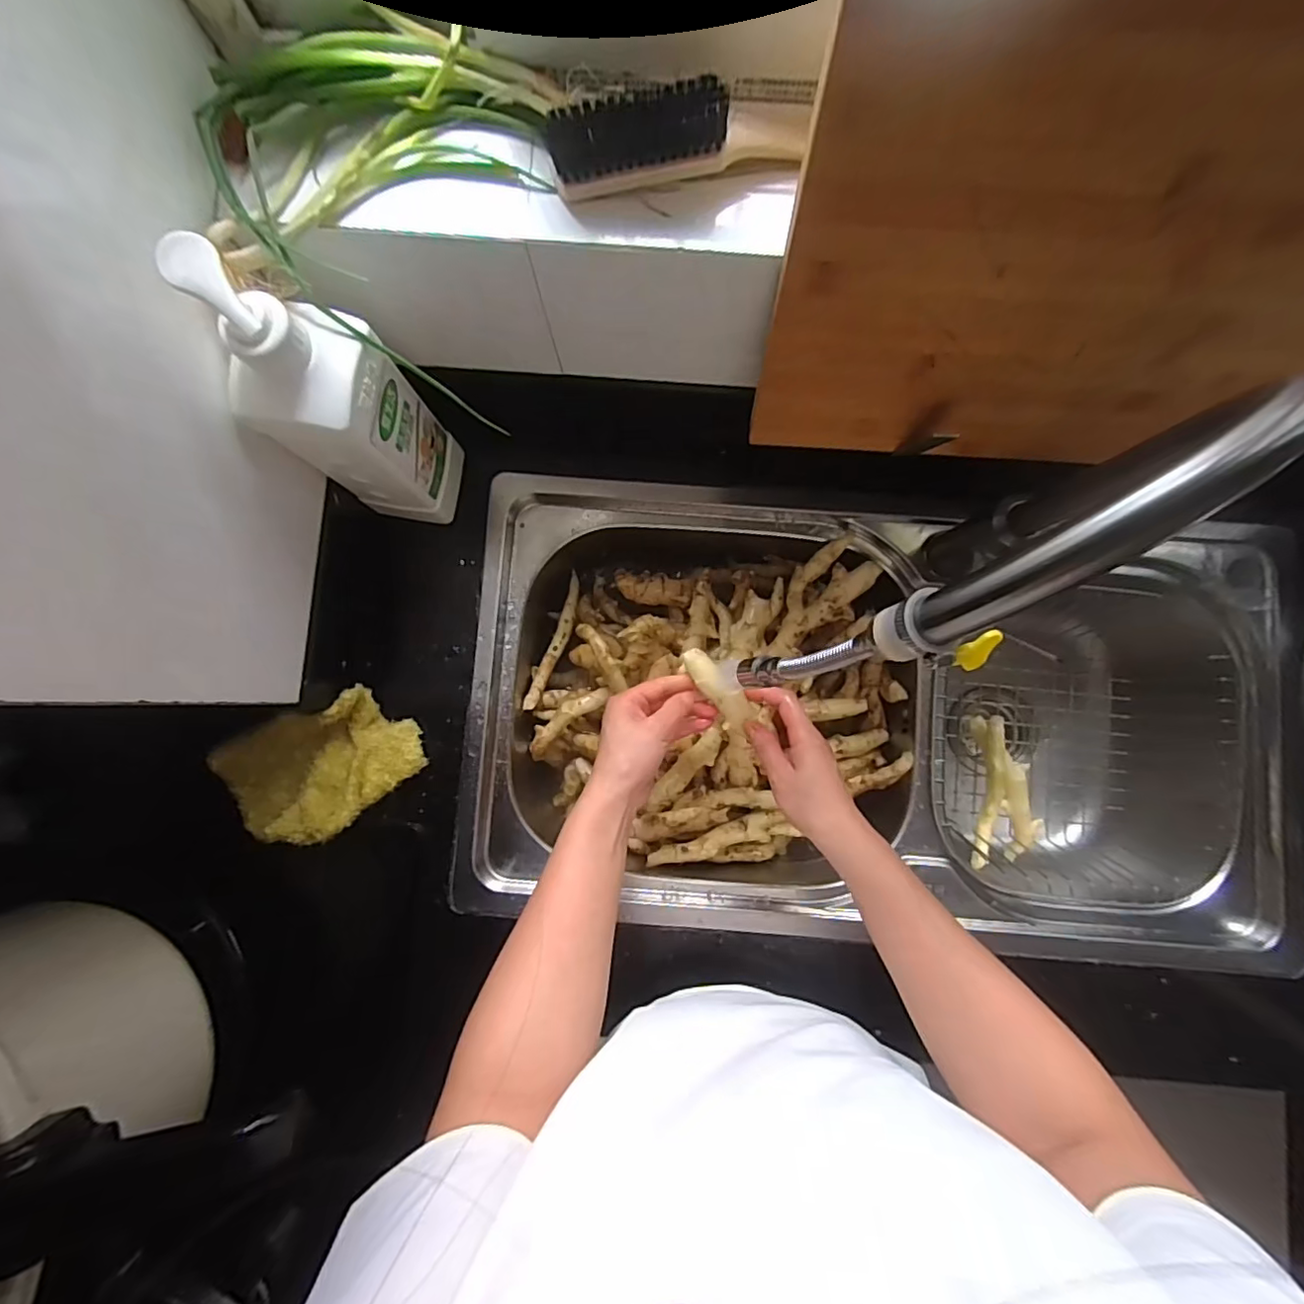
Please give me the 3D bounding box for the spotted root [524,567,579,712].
[{"bbox_3d":[-0.103,-0.010,0.629,0.018,0.016,0.157,18,71,2],"label":"spotted root"}]

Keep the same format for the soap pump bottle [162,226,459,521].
[{"bbox_3d":[-0.220,-0.176,0.414,0.077,0.270,0.084,22,85,2],"label":"soap pump bottle"}]

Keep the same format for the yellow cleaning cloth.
[{"bbox_3d":[-0.298,0.105,0.518,0.177,0.047,0.112,-19,85,-1],"label":"yellow cleaning cloth"}]

